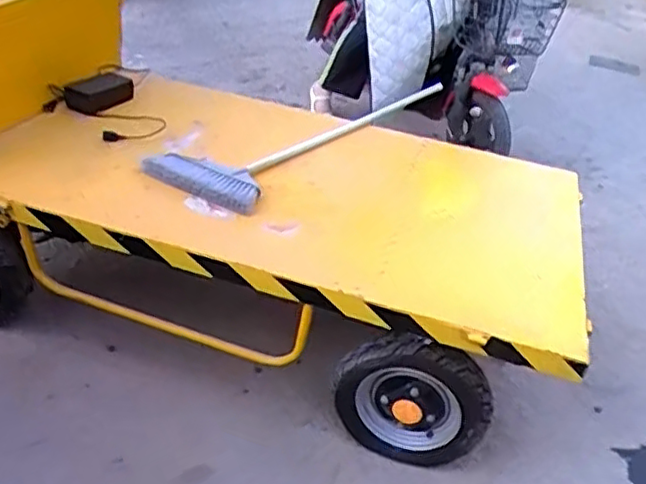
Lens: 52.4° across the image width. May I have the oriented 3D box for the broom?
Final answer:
[{"bbox_3d":[0.020,-0.341,1.821,0.236,0.152,1.121,26,38,24],"label":"broom"}]

